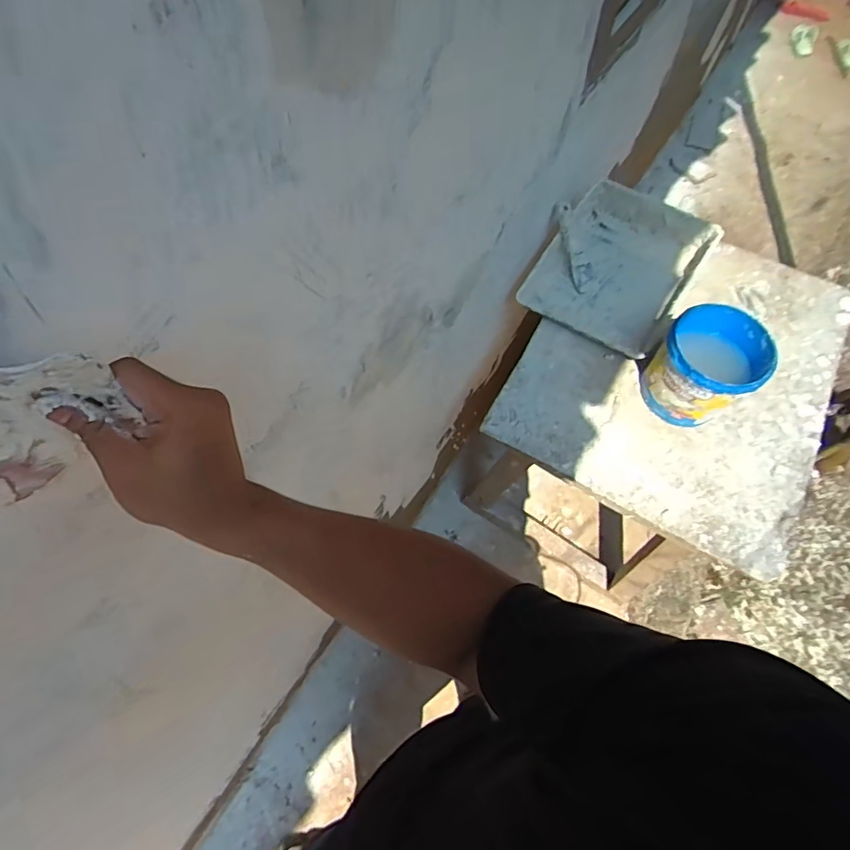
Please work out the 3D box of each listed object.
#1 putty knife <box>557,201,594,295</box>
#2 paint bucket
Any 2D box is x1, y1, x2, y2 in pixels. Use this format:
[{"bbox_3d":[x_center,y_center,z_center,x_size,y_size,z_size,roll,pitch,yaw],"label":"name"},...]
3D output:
[{"bbox_3d":[0.312,-0.370,1.072,0.044,0.025,0.191,-12,84,-4],"label":"putty knife"},{"bbox_3d":[0.498,-0.102,0.920,0.163,0.154,0.194,38,71,18],"label":"paint bucket"}]

